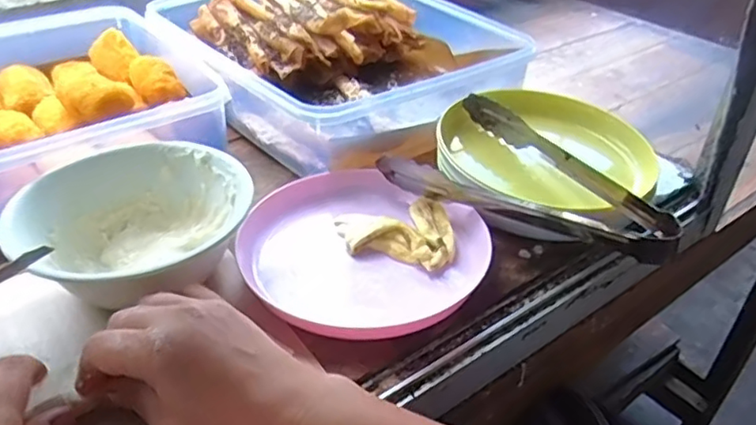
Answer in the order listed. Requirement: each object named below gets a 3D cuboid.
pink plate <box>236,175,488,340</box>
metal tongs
[{"bbox_3d":[-0.011,0.024,0.457,0.174,0.026,0.159,2,39,-2],"label":"pink plate"},{"bbox_3d":[0.125,-0.029,0.482,0.219,0.042,0.109,28,45,27],"label":"metal tongs"}]

